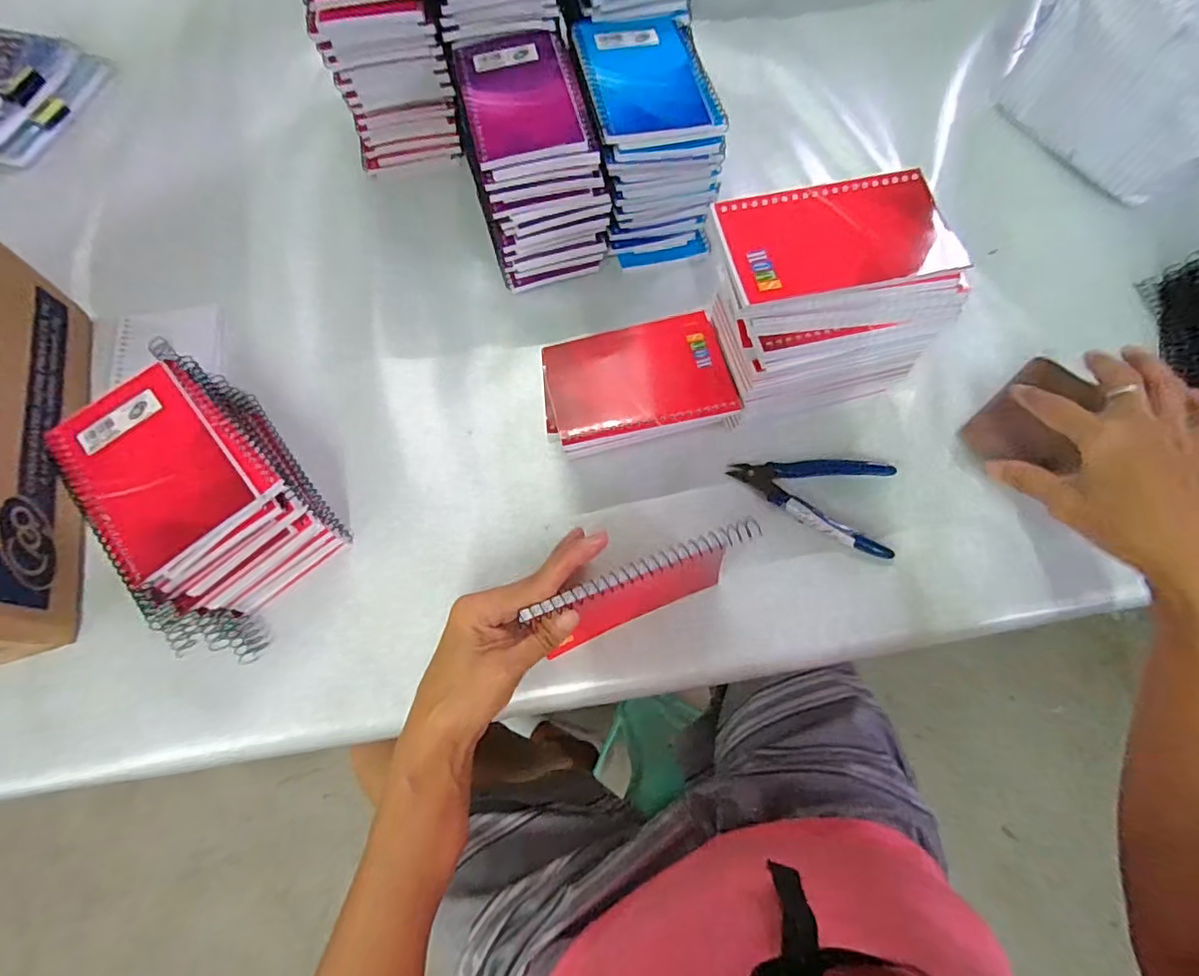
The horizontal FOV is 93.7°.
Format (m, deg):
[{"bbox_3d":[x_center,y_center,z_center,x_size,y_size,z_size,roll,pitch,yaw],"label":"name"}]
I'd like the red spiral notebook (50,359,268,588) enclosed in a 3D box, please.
[{"bbox_3d":[-0.276,-0.013,0.344,0.085,0.010,0.130,-40,73,-13],"label":"red spiral notebook"}]

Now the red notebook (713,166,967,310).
[{"bbox_3d":[0.139,-0.151,0.332,0.130,0.007,0.079,-10,68,-3],"label":"red notebook"}]

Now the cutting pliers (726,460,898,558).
[{"bbox_3d":[0.156,0.001,0.415,0.116,0.012,0.072,15,69,7],"label":"cutting pliers"}]

